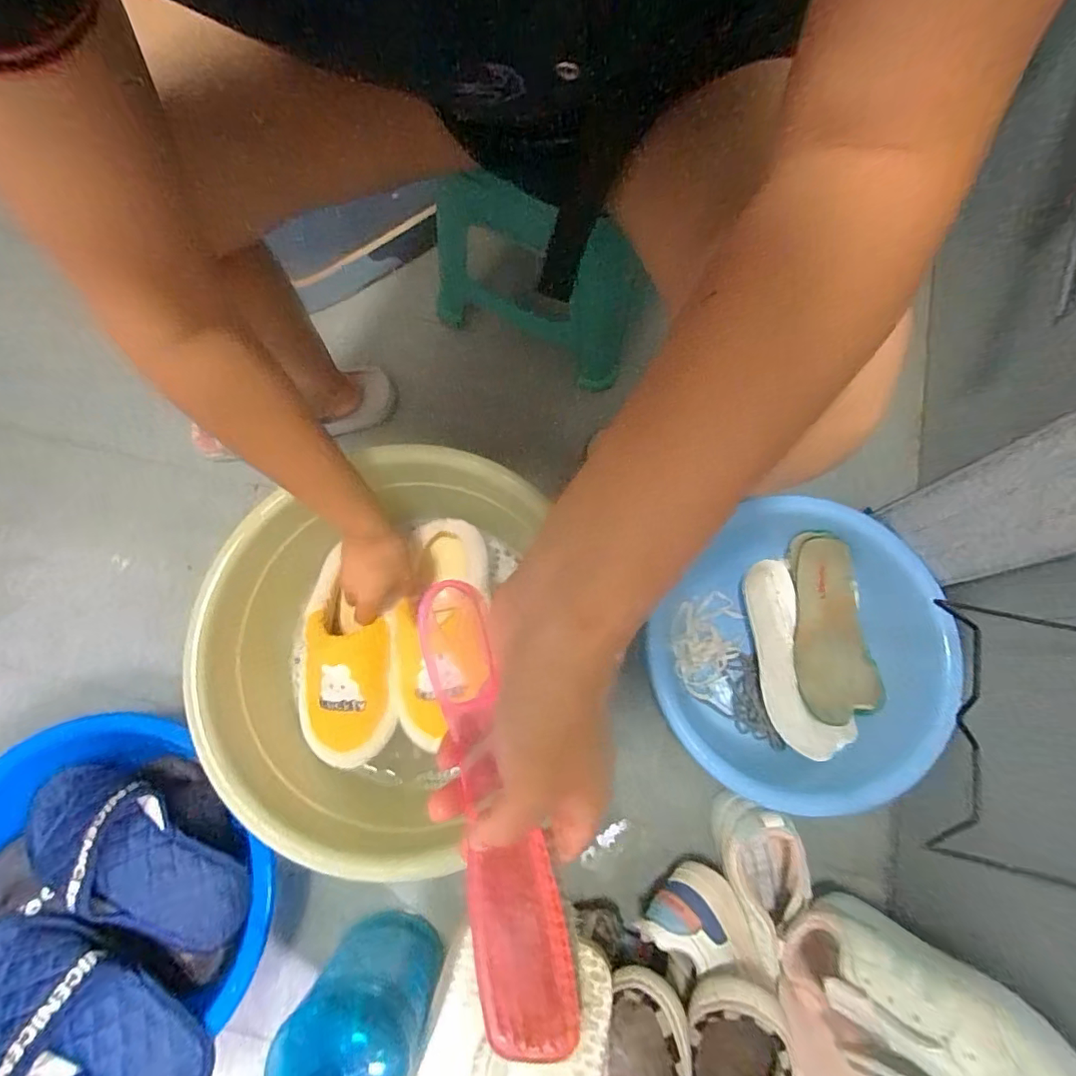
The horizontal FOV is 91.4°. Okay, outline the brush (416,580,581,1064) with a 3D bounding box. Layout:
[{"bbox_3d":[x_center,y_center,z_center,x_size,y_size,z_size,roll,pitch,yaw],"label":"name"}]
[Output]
[{"bbox_3d":[-0.022,0.113,0.227,0.040,0.017,0.190,-14,79,-6],"label":"brush"}]

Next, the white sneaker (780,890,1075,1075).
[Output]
[{"bbox_3d":[0.316,0.400,0.430,0.086,0.231,0.114,37,74,-27],"label":"white sneaker"}]

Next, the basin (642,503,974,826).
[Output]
[{"bbox_3d":[0.316,0.146,0.632,0.315,0.125,0.331,1,75,-2],"label":"basin"}]

